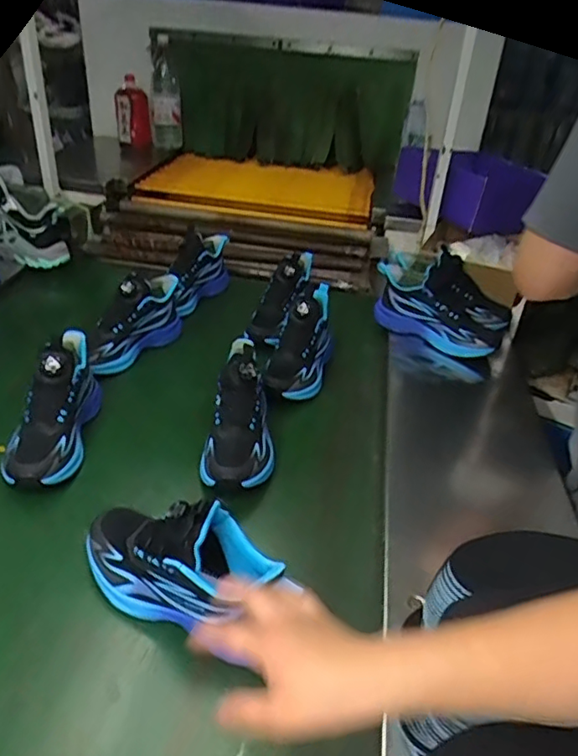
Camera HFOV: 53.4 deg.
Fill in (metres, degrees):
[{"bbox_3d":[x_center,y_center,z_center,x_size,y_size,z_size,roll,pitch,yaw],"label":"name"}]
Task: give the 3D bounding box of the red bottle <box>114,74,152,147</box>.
[{"bbox_3d":[-0.429,-0.729,1.574,0.084,0.173,0.068,-5,37,-15],"label":"red bottle"}]

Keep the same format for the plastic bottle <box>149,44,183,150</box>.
[{"bbox_3d":[-0.348,-0.783,1.612,0.082,0.248,0.073,-5,37,-15],"label":"plastic bottle"}]

